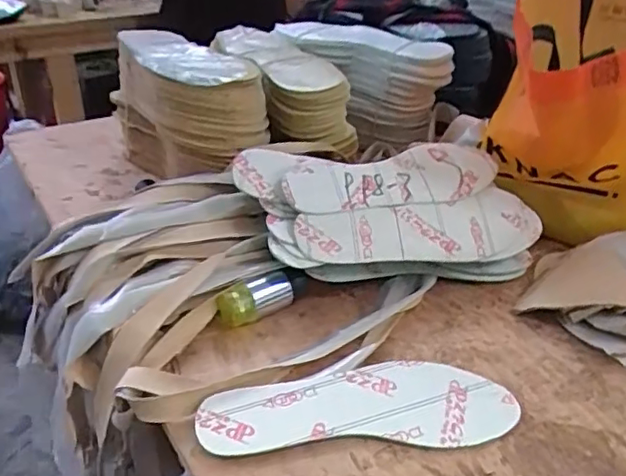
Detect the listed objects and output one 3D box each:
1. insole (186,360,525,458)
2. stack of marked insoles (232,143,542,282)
[{"bbox_3d":[0.034,0.121,0.426,0.222,0.004,0.073,-3,37,-10],"label":"insole"},{"bbox_3d":[0.073,-0.018,0.564,0.267,0.102,0.117,-7,33,-14],"label":"stack of marked insoles"}]

